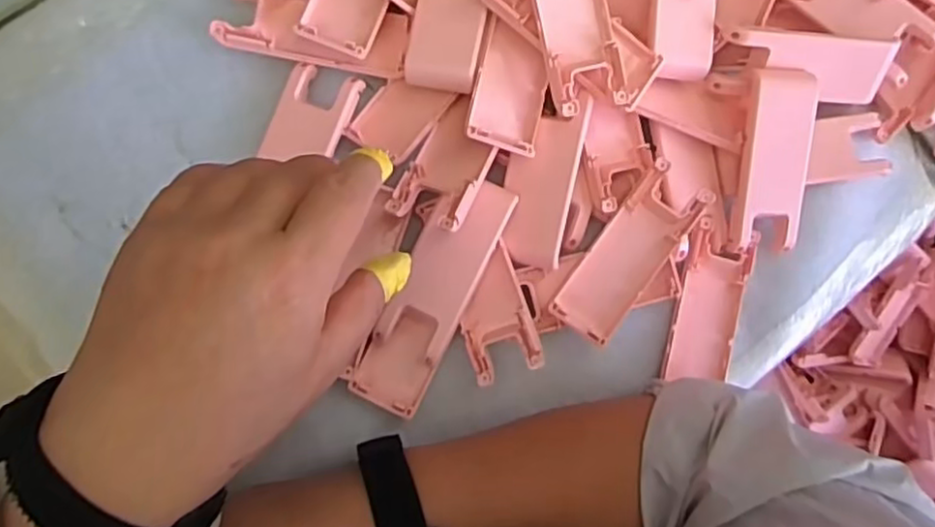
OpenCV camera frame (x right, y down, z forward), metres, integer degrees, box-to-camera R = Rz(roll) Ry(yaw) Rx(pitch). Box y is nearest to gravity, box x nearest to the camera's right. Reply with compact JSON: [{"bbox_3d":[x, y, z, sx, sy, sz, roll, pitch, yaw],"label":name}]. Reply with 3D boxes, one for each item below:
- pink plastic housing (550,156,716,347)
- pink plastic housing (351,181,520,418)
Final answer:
[{"bbox_3d":[0.091,-0.005,0.382,0.037,0.015,0.102,35,81,-5],"label":"pink plastic housing"},{"bbox_3d":[-0.018,0.017,0.367,0.039,0.020,0.129,29,96,-4],"label":"pink plastic housing"}]

